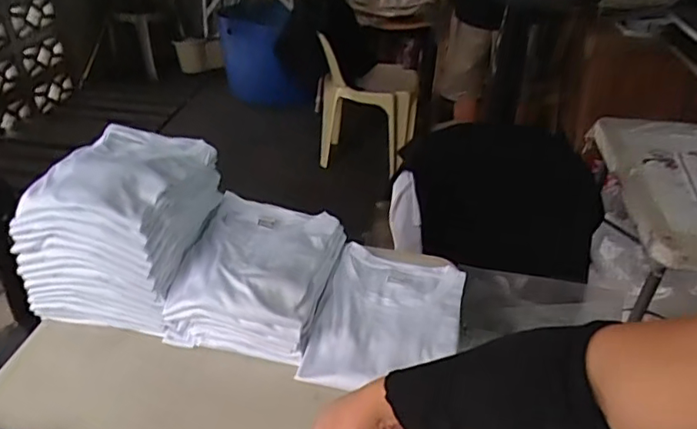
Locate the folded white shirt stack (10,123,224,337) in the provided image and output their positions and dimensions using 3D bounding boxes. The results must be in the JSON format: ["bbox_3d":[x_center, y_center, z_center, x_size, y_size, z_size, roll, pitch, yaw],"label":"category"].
[{"bbox_3d":[-0.327,0.006,0.821,0.187,0.201,0.249,9,35,8],"label":"folded white shirt stack"}]

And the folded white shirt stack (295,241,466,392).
[{"bbox_3d":[0.059,0.152,0.823,0.204,0.020,0.270,10,35,10],"label":"folded white shirt stack"}]

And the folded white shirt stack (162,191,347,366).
[{"bbox_3d":[-0.137,0.085,0.839,0.200,0.093,0.240,10,35,10],"label":"folded white shirt stack"}]

